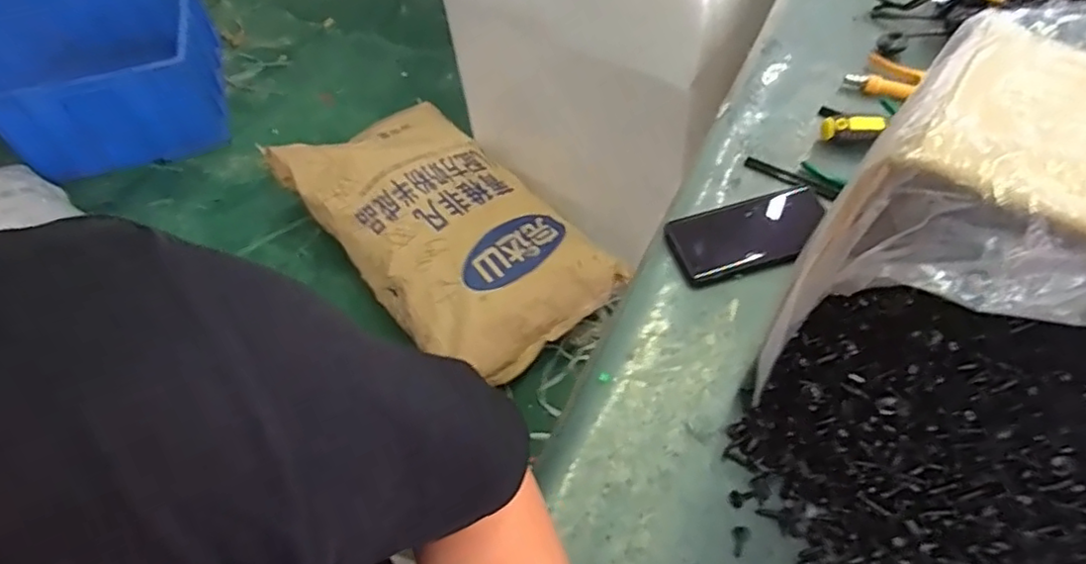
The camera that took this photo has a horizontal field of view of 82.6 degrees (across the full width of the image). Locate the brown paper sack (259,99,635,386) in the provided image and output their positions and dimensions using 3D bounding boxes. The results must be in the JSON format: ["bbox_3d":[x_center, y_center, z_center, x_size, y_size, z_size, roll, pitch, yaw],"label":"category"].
[{"bbox_3d":[-0.237,-0.149,1.370,0.436,0.133,0.799,-32,62,-20],"label":"brown paper sack"}]

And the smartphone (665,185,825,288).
[{"bbox_3d":[0.208,-0.047,0.613,0.162,0.016,0.076,-15,57,-10],"label":"smartphone"}]

